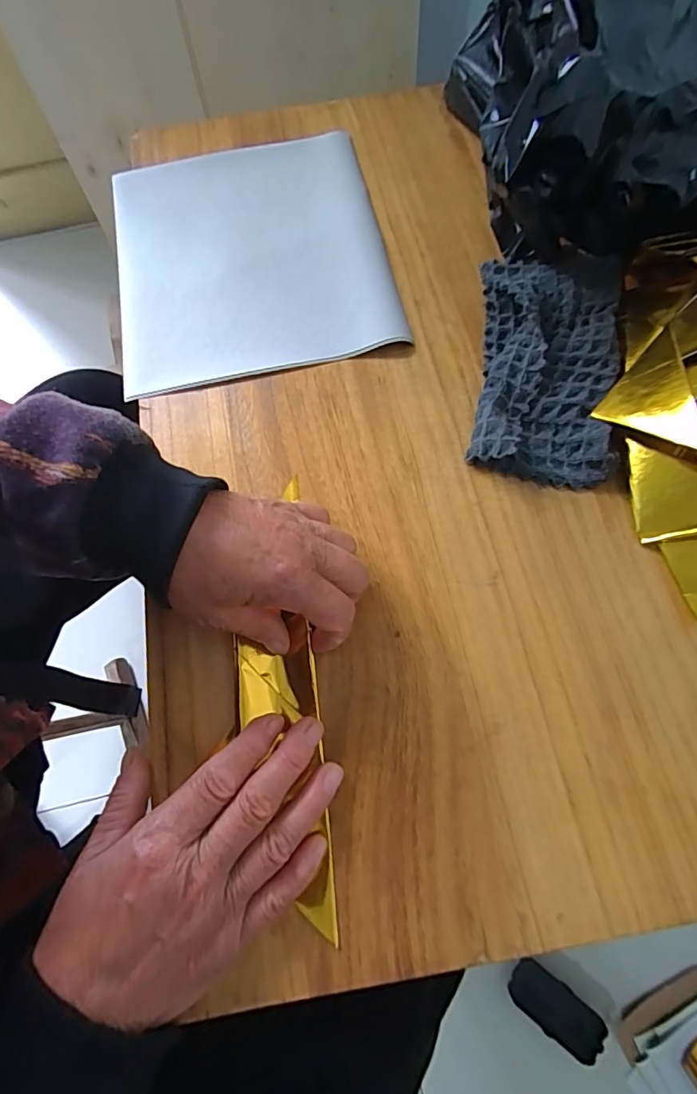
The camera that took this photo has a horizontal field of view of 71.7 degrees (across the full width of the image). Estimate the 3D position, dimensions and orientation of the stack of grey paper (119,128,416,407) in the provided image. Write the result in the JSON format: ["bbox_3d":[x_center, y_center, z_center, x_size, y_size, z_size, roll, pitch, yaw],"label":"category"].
[{"bbox_3d":[-0.081,-0.243,0.397,0.214,0.009,0.247,-12,70,-2],"label":"stack of grey paper"}]

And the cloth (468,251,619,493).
[{"bbox_3d":[0.137,-0.130,0.332,0.090,0.026,0.181,7,71,5],"label":"cloth"}]

